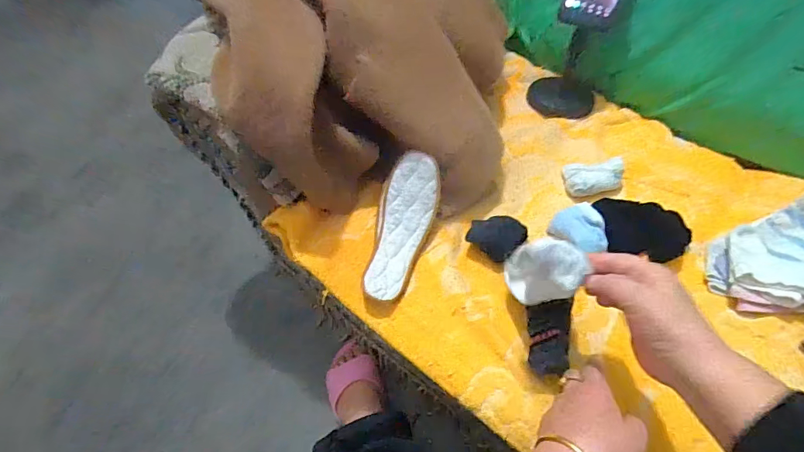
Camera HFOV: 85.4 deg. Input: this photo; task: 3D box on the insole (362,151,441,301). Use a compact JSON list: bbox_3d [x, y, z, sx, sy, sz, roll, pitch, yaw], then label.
[{"bbox_3d":[-0.004,0.000,0.563,0.075,0.049,0.190,14,83,16],"label":"insole"}]

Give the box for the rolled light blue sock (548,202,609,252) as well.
[{"bbox_3d":[0.232,0.008,0.571,0.055,0.039,0.067,-15,53,-5],"label":"rolled light blue sock"}]

